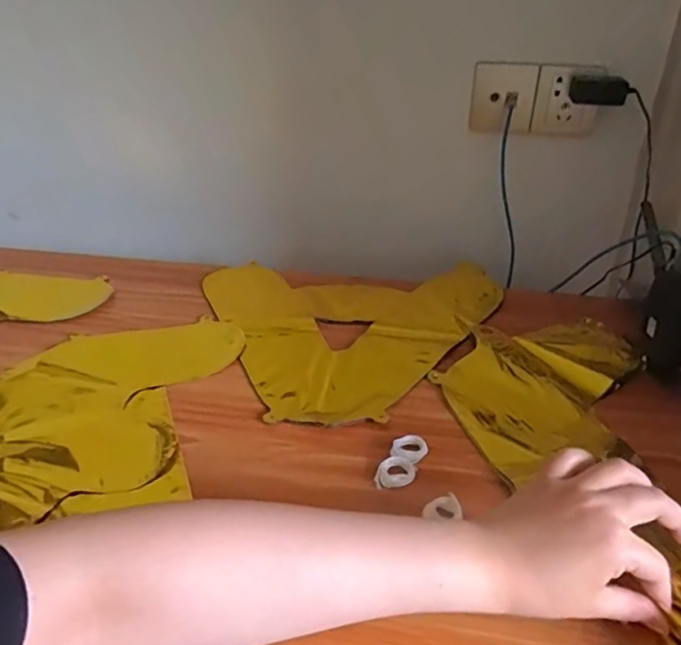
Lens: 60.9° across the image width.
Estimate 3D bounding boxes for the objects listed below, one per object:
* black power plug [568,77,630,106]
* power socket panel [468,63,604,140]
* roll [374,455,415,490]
[{"bbox_3d":[0.339,-0.306,0.760,0.070,0.035,0.033,10,33,18],"label":"black power plug"},{"bbox_3d":[0.268,-0.307,0.802,0.166,0.093,0.025,4,34,6],"label":"power socket panel"},{"bbox_3d":[0.045,0.131,0.504,0.037,0.012,0.026,-17,35,-25],"label":"roll"}]

